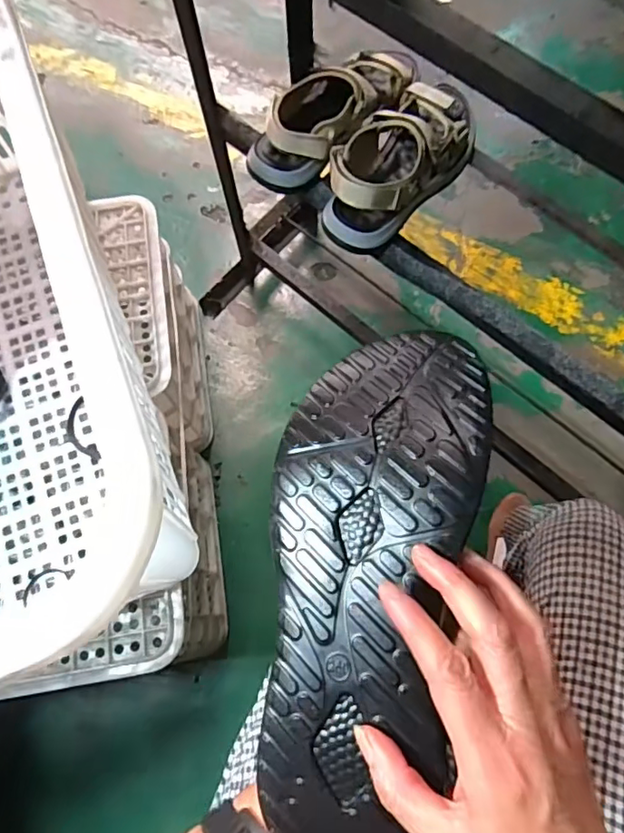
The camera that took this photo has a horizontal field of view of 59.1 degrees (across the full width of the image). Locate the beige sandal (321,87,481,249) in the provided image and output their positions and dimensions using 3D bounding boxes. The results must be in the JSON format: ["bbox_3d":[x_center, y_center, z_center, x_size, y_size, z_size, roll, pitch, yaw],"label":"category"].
[{"bbox_3d":[0.102,-0.317,0.669,0.114,0.087,0.224,39,78,13],"label":"beige sandal"}]

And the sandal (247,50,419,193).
[{"bbox_3d":[0.024,-0.392,0.694,0.111,0.104,0.233,38,77,13],"label":"sandal"}]

